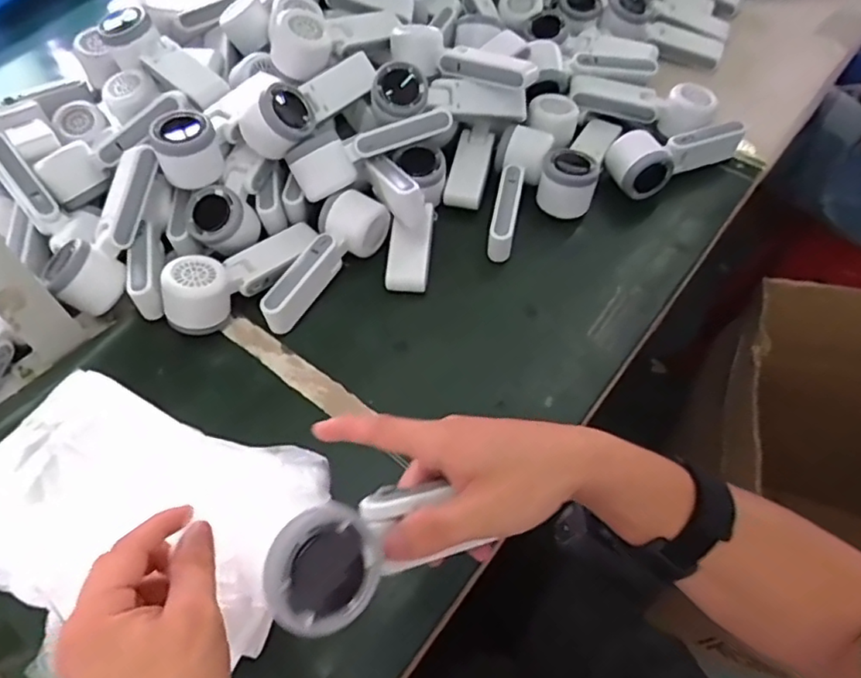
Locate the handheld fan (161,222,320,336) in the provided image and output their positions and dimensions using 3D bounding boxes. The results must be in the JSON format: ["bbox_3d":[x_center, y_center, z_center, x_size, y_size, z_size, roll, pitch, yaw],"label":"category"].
[{"bbox_3d":[-0.181,-0.069,0.586,0.051,0.061,0.168,40,65,21],"label":"handheld fan"}]

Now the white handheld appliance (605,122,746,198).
[{"bbox_3d":[0.273,-0.208,0.685,0.151,0.063,0.061,-24,62,-16],"label":"white handheld appliance"}]

